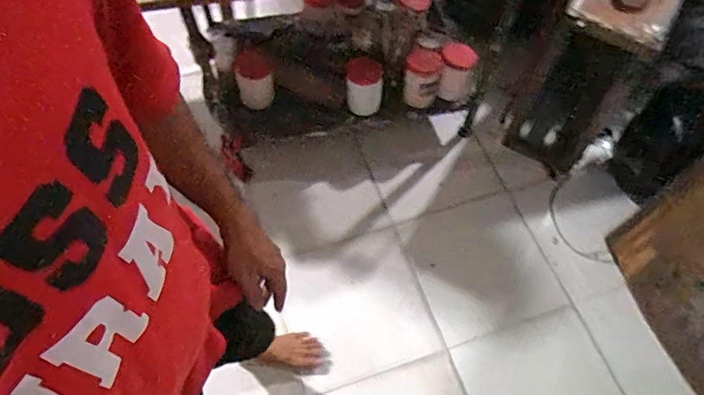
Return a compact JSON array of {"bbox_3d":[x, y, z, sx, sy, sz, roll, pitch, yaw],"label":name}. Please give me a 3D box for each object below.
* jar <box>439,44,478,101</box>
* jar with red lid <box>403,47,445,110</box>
[{"bbox_3d":[0.316,-0.379,1.530,0.098,0.135,0.116,11,62,4],"label":"jar"},{"bbox_3d":[0.211,-0.361,1.530,0.108,0.147,0.108,1,61,-2],"label":"jar with red lid"}]

